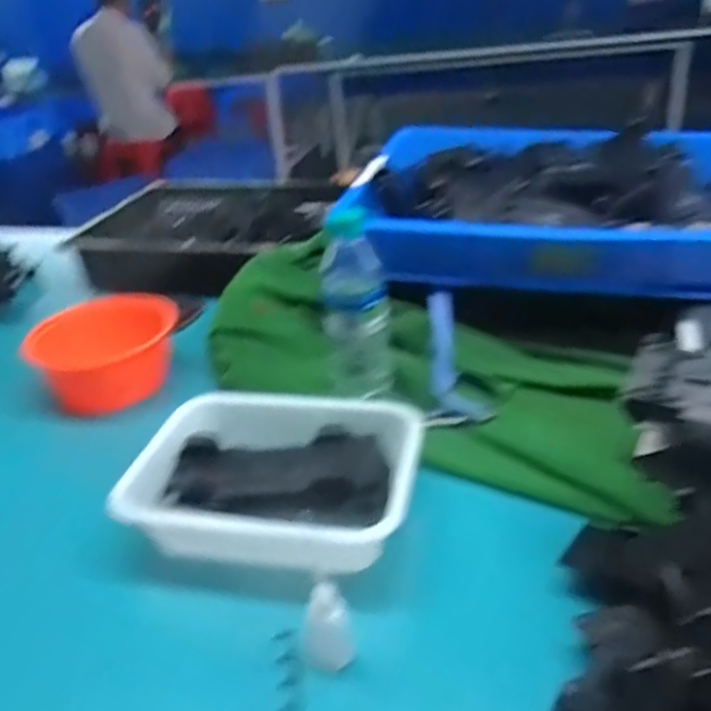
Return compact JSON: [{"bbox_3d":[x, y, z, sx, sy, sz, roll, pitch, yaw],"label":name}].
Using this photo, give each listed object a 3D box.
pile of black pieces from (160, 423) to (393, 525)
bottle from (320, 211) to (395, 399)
[{"bbox_3d":[-0.068,0.111,0.624,0.197,0.030,0.090,1,32,10],"label":"pile of black pieces"},{"bbox_3d":[0.000,-0.049,0.703,0.068,0.196,0.057,-1,32,7],"label":"bottle"}]

